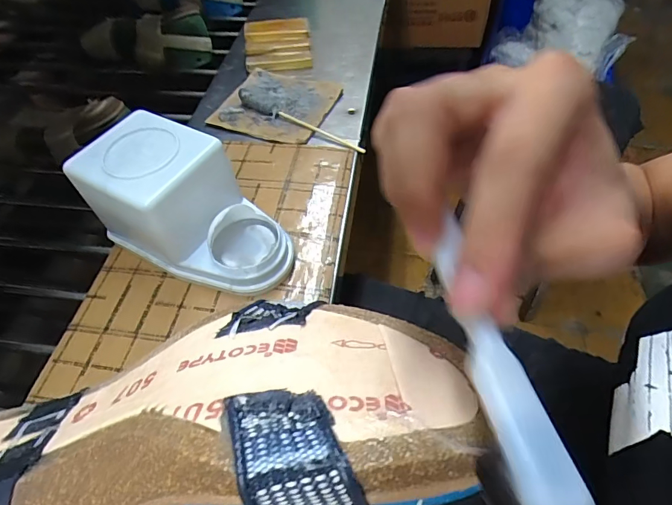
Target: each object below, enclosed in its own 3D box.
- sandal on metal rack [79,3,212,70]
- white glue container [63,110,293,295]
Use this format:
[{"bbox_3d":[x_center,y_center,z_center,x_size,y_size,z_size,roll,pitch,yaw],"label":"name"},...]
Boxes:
[{"bbox_3d":[-0.323,-0.363,0.701,0.203,0.076,0.069,2,54,3],"label":"sandal on metal rack"},{"bbox_3d":[-0.131,-0.038,0.380,0.187,0.102,0.105,23,58,17],"label":"white glue container"}]

